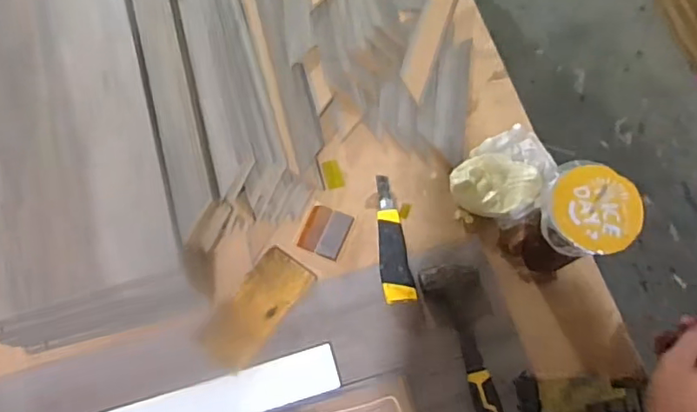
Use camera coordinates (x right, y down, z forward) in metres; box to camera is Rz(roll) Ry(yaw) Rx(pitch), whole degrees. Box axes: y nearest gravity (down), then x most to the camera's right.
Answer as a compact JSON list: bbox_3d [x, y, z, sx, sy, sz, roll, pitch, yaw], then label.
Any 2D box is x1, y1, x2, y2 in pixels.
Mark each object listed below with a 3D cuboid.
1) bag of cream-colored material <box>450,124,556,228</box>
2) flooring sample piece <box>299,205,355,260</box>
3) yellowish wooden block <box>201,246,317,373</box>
[{"bbox_3d":[0.214,-0.042,0.739,0.141,0.045,0.109,-43,74,-12],"label":"bag of cream-colored material"},{"bbox_3d":[-0.030,0.034,0.738,0.057,0.005,0.064,20,72,9],"label":"flooring sample piece"},{"bbox_3d":[-0.112,0.126,0.690,0.073,0.013,0.153,35,67,11],"label":"yellowish wooden block"}]

